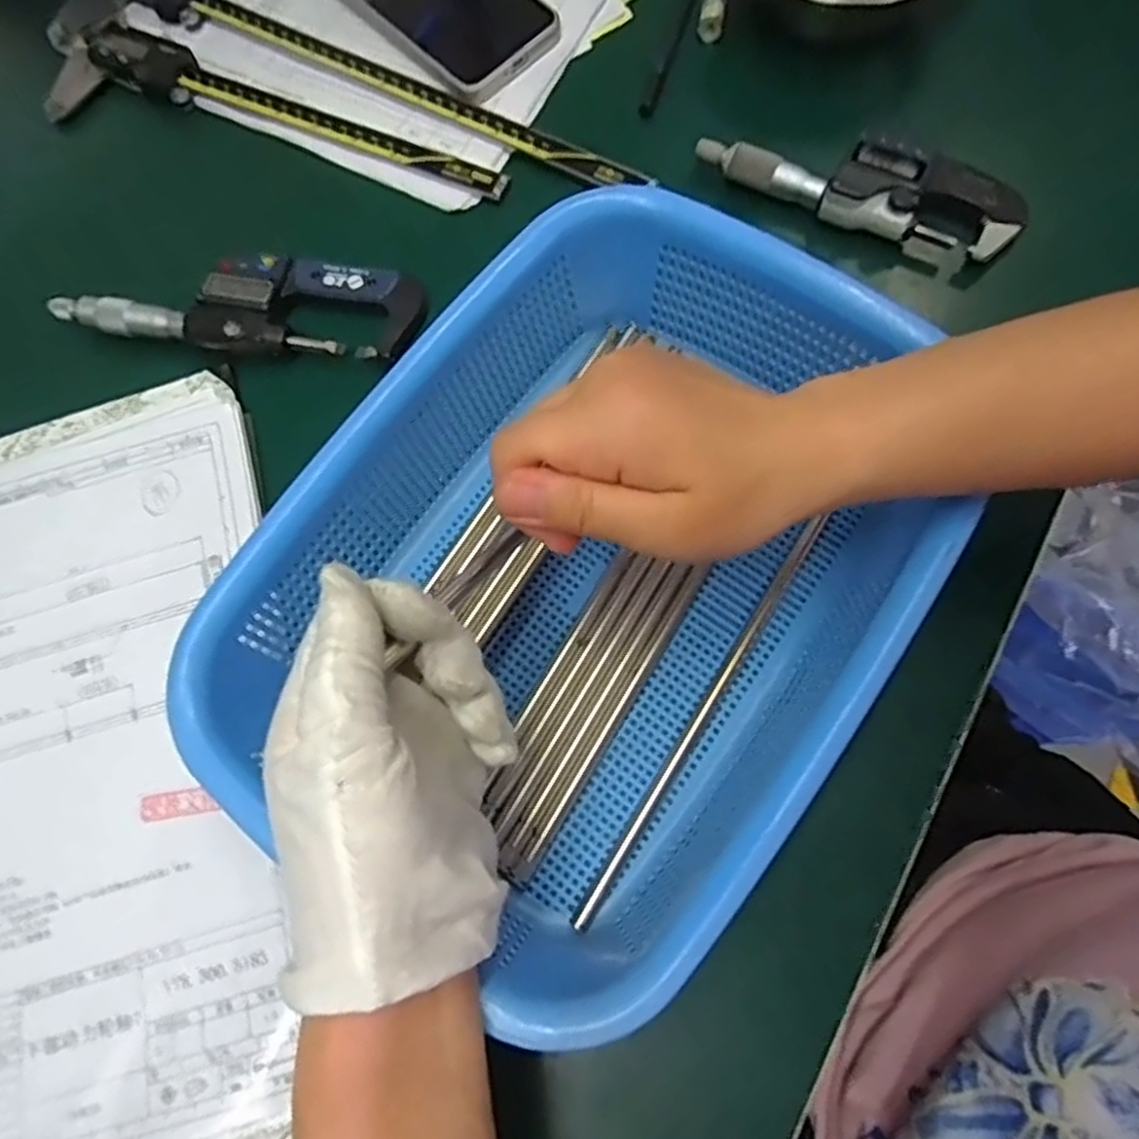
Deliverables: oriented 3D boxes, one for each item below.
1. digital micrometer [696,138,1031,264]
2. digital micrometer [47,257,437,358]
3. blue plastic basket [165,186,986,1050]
[{"bbox_3d":[0.149,-0.200,0.385,0.159,0.035,0.054,22,75,8],"label":"digital micrometer"},{"bbox_3d":[-0.165,-0.133,0.377,0.179,0.015,0.051,2,73,2],"label":"digital micrometer"},{"bbox_3d":[0.009,-0.003,0.298,0.205,0.074,0.279,33,76,11],"label":"blue plastic basket"}]

